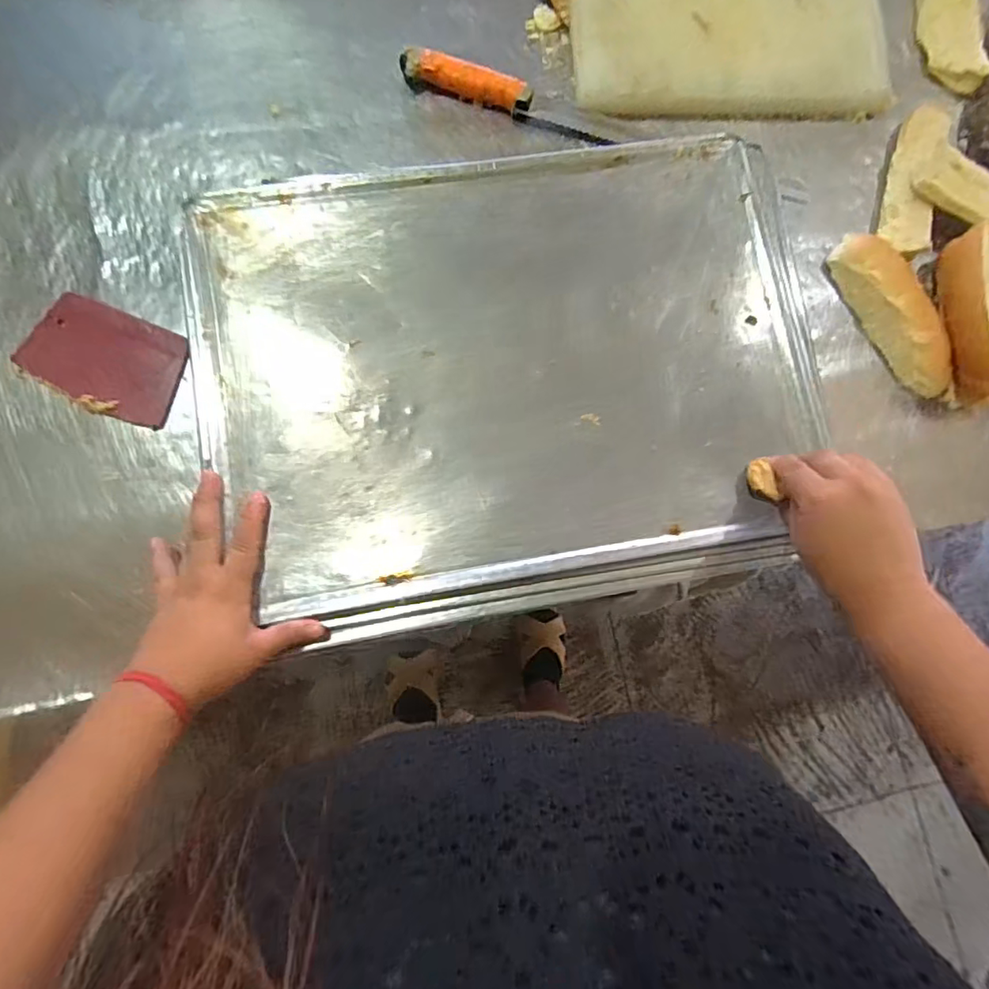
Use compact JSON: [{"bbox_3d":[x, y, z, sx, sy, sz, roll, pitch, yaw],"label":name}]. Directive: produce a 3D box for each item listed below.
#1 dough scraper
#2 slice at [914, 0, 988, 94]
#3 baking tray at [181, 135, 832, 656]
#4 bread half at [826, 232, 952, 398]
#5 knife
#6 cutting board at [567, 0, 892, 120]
[{"bbox_3d":[-0.314,-0.110,0.444,0.122,0.006,0.081,23,82,-1],"label":"dough scraper"},{"bbox_3d":[0.447,-0.475,0.540,0.052,0.014,0.159,-3,86,21],"label":"slice"},{"bbox_3d":[0.021,-0.093,0.426,0.471,0.020,0.352,-10,84,-6],"label":"baking tray"},{"bbox_3d":[0.360,-0.163,0.490,0.050,0.032,0.155,-24,85,-7],"label":"bread half"},{"bbox_3d":[0.013,-0.361,0.495,0.192,0.021,0.028,13,82,-3],"label":"knife"},{"bbox_3d":[0.219,-0.466,0.524,0.296,0.024,0.216,-2,83,-5],"label":"cutting board"}]

